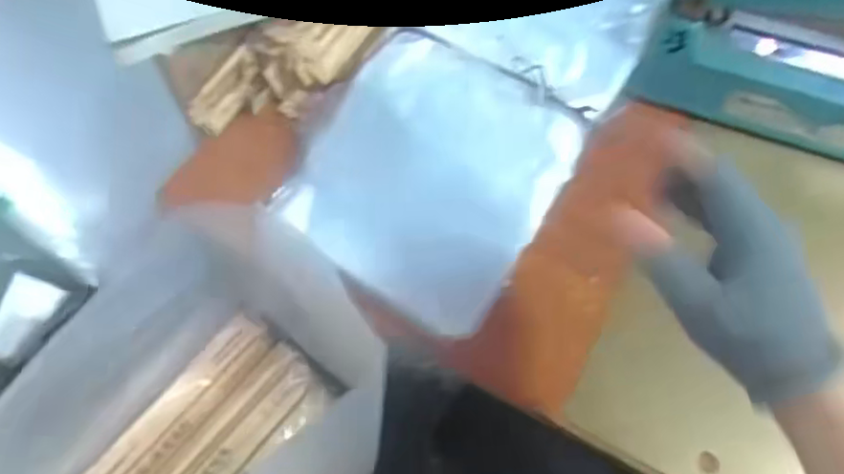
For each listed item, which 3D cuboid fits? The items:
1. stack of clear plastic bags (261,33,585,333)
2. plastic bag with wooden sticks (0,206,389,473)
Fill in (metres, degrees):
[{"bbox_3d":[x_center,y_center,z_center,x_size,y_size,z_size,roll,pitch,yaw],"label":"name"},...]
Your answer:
[{"bbox_3d":[0.007,-0.053,0.521,0.195,0.024,0.211,32,83,10],"label":"stack of clear plastic bags"},{"bbox_3d":[-0.173,0.178,0.473,0.200,0.158,0.323,21,63,9],"label":"plastic bag with wooden sticks"}]

